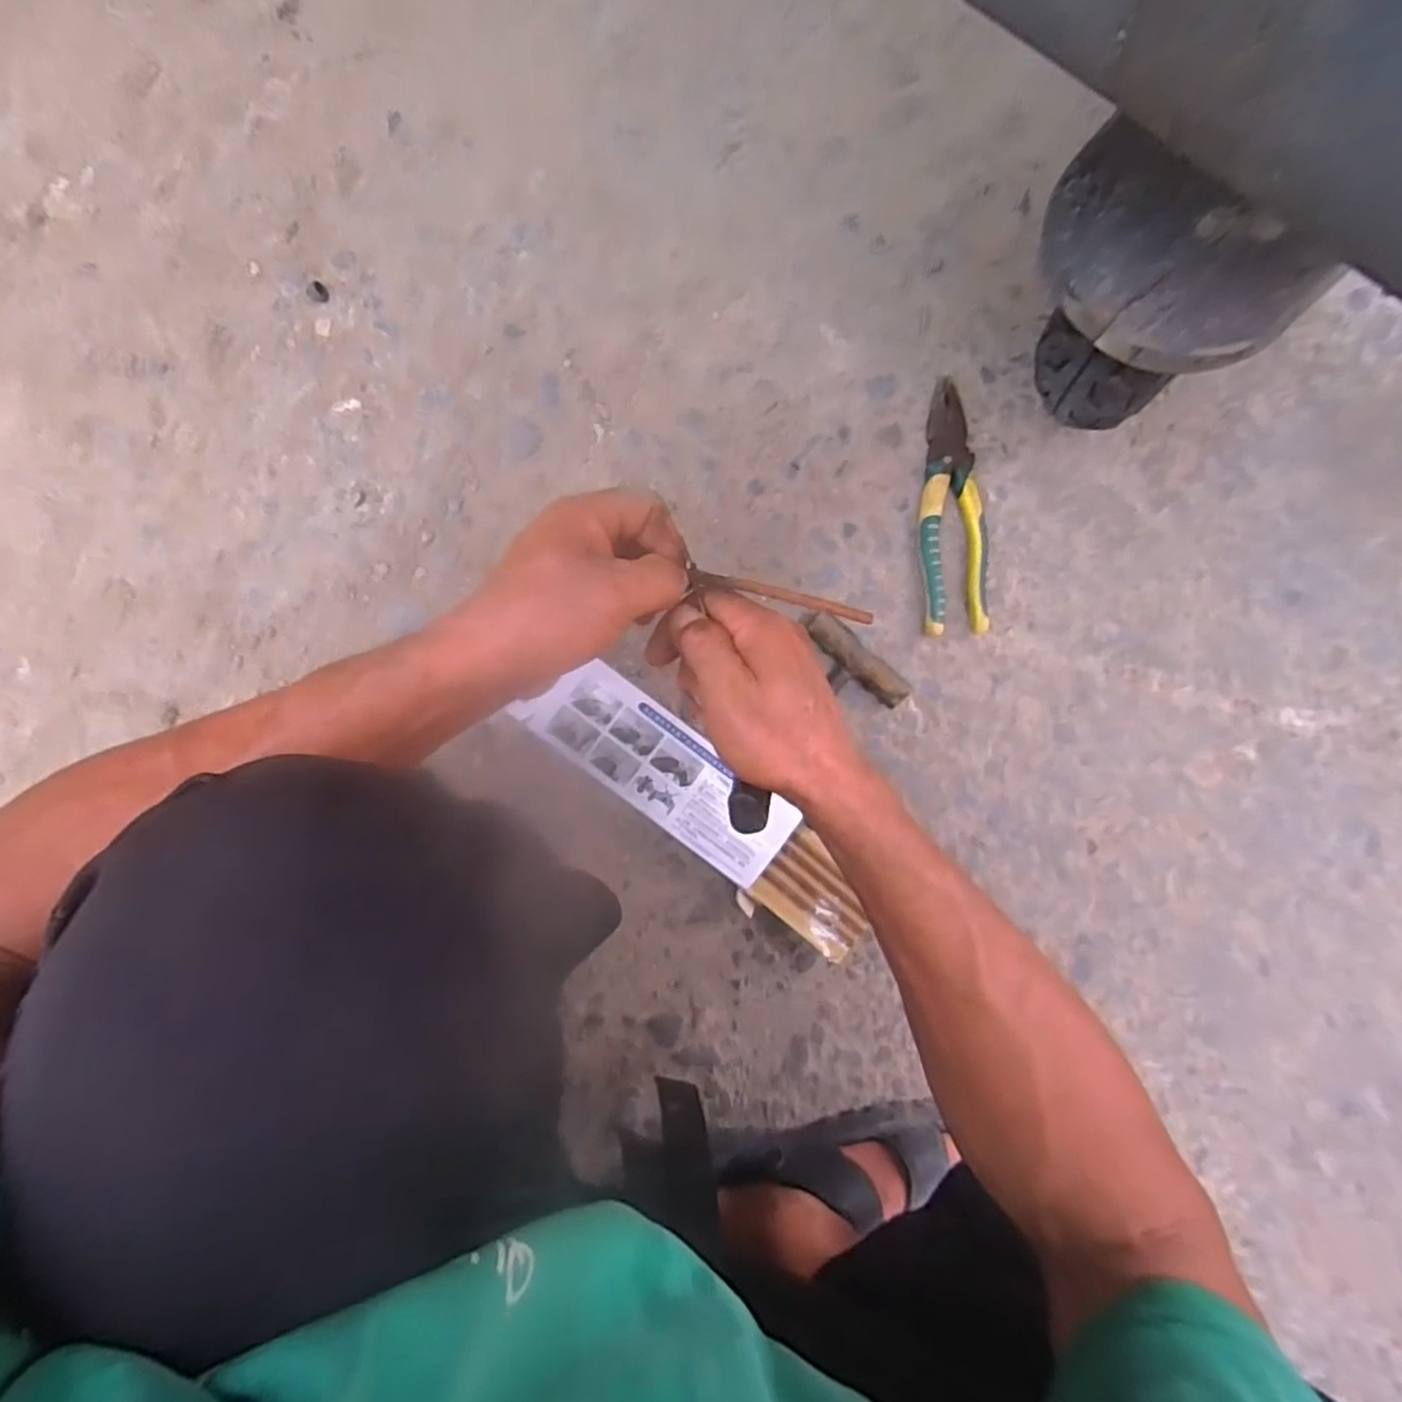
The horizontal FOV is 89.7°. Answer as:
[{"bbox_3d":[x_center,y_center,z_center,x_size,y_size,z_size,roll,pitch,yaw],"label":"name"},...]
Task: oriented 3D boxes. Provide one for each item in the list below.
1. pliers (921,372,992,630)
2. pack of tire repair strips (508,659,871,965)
[{"bbox_3d":[0.201,-0.151,0.554,0.058,0.019,0.193,-4,95,-3],"label":"pliers"},{"bbox_3d":[0.008,0.085,0.541,0.309,0.015,0.078,42,95,-7],"label":"pack of tire repair strips"}]

